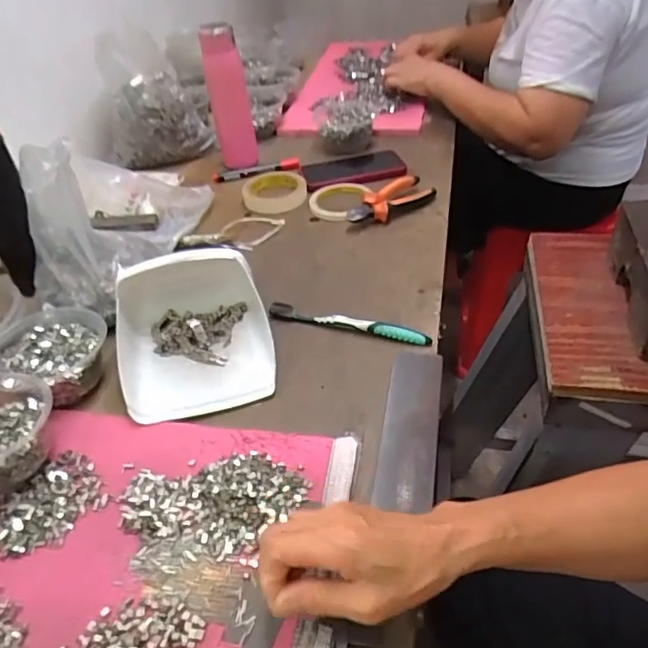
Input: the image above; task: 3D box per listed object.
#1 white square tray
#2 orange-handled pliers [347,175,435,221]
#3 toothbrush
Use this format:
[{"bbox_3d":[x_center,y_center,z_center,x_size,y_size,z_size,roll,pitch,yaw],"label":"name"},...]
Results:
[{"bbox_3d":[-0.139,0.000,0.577,0.157,0.085,0.175,-11,41,-8],"label":"white square tray"},{"bbox_3d":[0.093,-0.182,0.817,0.148,0.034,0.065,-29,46,-26],"label":"orange-handled pliers"},{"bbox_3d":[0.026,-0.001,0.617,0.183,0.016,0.015,11,43,17],"label":"toothbrush"}]

